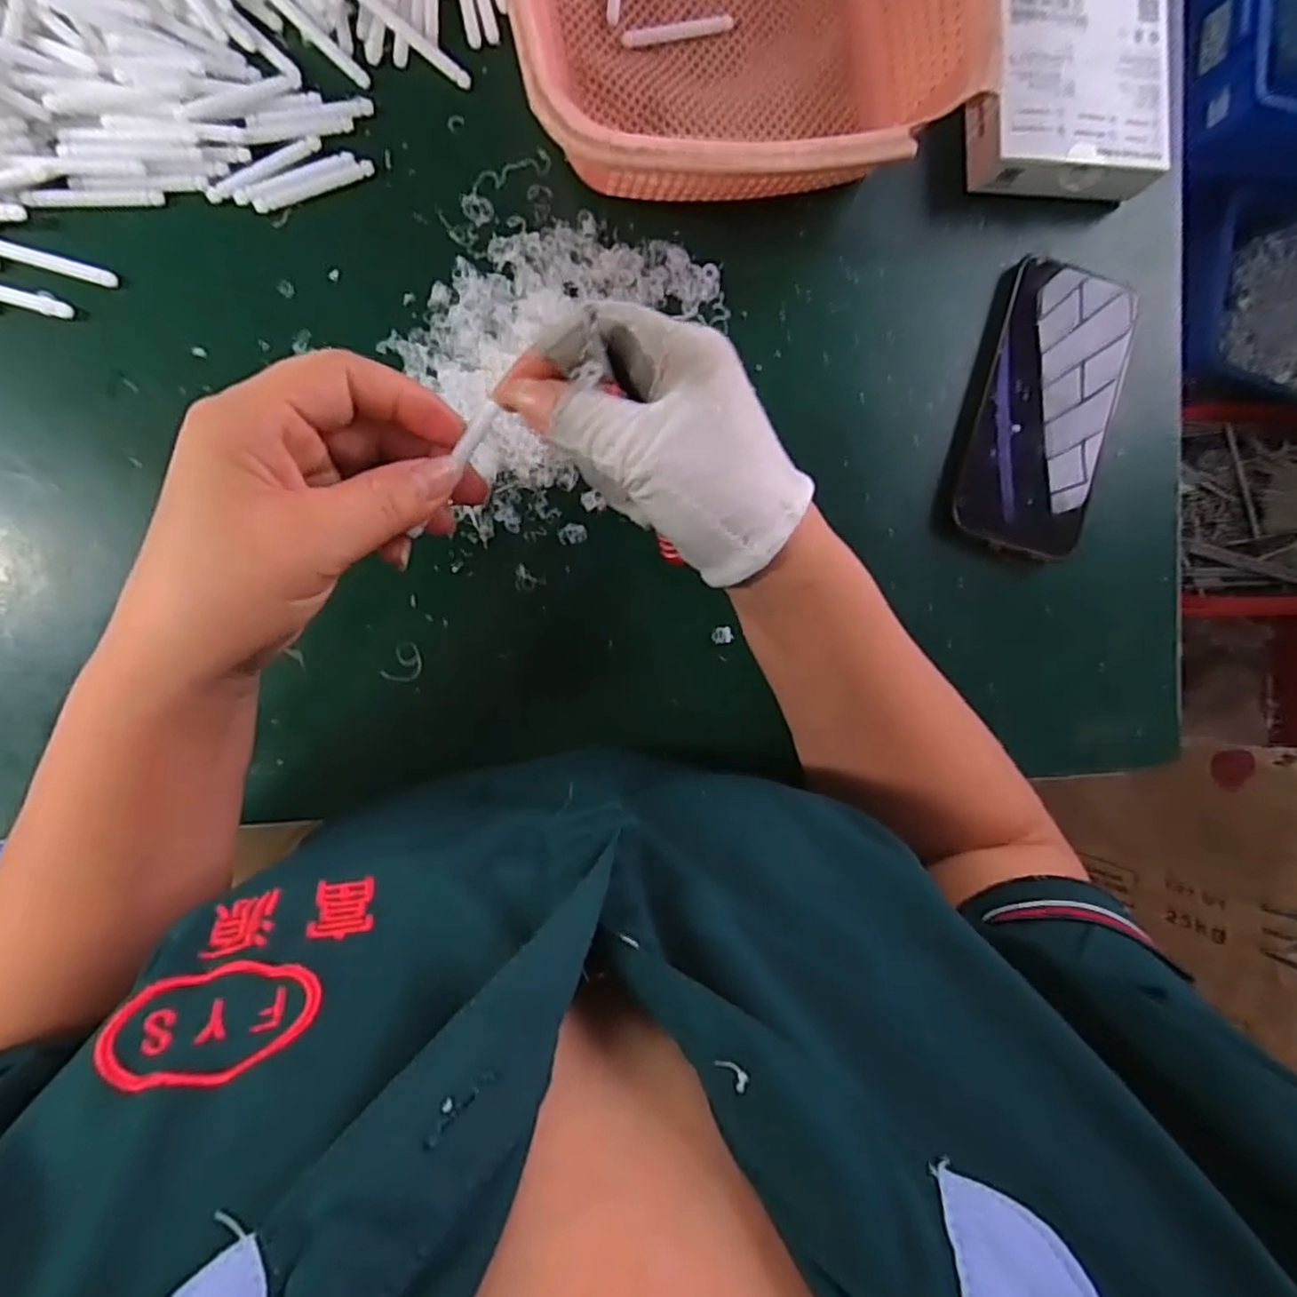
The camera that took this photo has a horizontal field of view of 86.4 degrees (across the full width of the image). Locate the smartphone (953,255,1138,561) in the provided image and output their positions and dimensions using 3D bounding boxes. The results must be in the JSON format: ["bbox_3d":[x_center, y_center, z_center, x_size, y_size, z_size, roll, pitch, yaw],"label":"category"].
[{"bbox_3d":[0.219,-0.133,0.382,0.071,0.012,0.156,12,91,2],"label":"smartphone"}]

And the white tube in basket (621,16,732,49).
[{"bbox_3d":[0.015,-0.318,0.355,0.059,0.004,0.008,-17,95,-7],"label":"white tube in basket"}]

